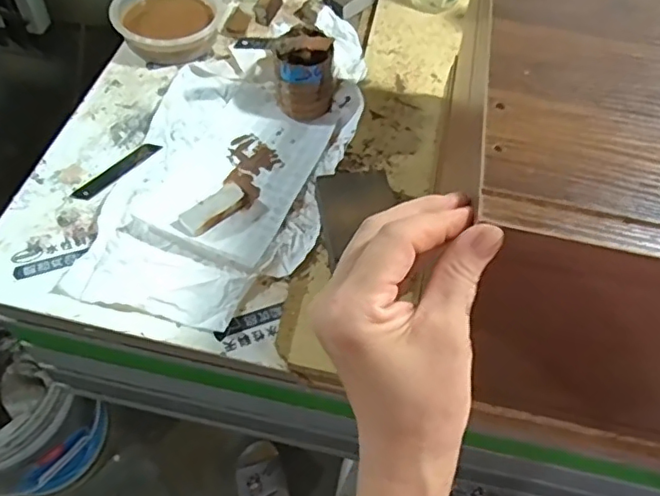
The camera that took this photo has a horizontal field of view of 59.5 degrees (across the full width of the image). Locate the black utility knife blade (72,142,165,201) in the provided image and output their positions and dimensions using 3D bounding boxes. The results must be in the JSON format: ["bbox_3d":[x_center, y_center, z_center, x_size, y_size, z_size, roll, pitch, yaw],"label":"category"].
[{"bbox_3d":[-0.217,-0.079,0.592,0.019,0.004,0.101,36,60,17],"label":"black utility knife blade"}]

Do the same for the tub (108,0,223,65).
[{"bbox_3d":[-0.198,-0.272,0.696,0.118,0.038,0.112,2,56,-3],"label":"tub"}]

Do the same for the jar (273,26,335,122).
[{"bbox_3d":[-0.027,-0.193,0.630,0.061,0.073,0.067,2,56,-3],"label":"jar"}]

